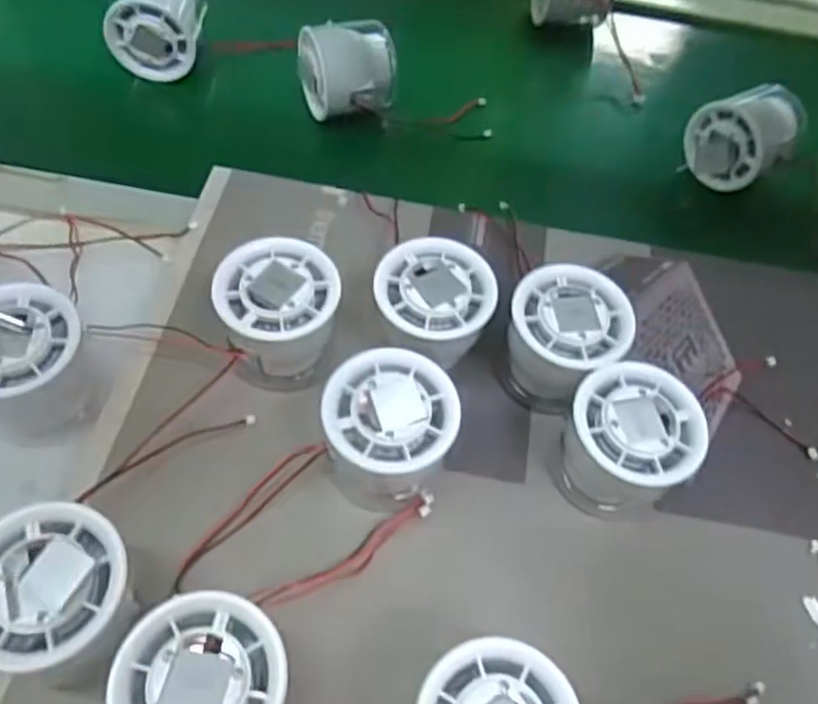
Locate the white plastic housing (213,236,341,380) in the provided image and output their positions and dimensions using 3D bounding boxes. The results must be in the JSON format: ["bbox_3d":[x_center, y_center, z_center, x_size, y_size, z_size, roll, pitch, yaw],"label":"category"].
[{"bbox_3d":[-0.063,-0.017,0.343,0.055,0.051,0.057,3,57,-5],"label":"white plastic housing"}]

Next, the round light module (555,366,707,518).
[{"bbox_3d":[0.098,0.044,0.323,0.056,0.054,0.057,3,57,-5],"label":"round light module"}]

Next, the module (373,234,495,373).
[{"bbox_3d":[0.011,-0.020,0.351,0.056,0.051,0.057,3,57,-5],"label":"module"}]

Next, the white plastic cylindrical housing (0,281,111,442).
[{"bbox_3d":[-0.173,0.006,0.317,0.053,0.064,0.055,3,57,-5],"label":"white plastic cylindrical housing"}]

